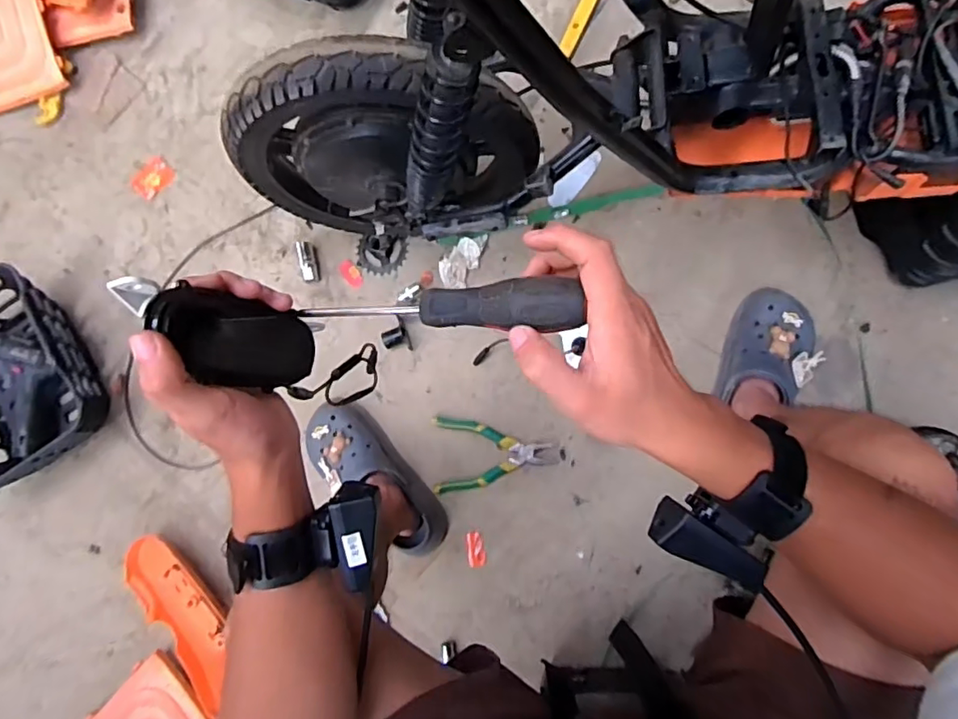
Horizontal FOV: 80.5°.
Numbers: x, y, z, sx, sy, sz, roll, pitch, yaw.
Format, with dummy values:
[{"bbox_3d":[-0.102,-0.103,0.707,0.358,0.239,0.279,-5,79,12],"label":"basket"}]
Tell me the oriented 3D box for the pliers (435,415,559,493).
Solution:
[{"bbox_3d":[0.025,0.146,0.874,0.185,0.026,0.113,-2,83,7],"label":"pliers"}]

